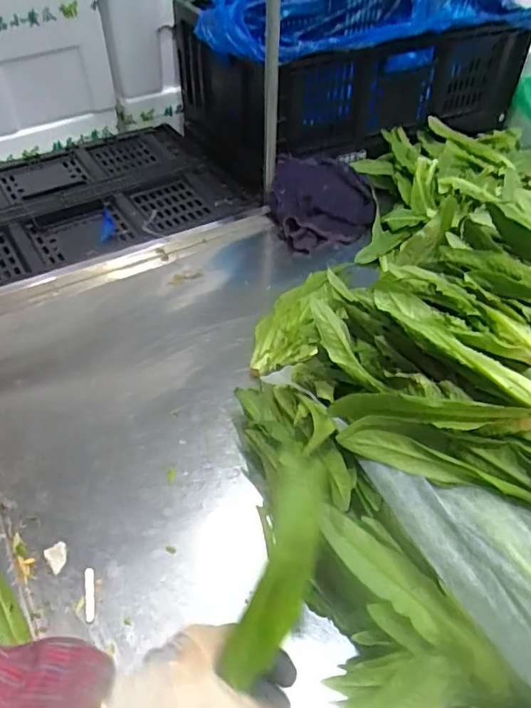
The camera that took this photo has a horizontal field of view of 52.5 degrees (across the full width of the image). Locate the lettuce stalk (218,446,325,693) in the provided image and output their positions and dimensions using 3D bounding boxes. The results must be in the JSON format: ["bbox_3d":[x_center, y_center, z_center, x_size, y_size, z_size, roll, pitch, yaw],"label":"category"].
[{"bbox_3d":[0.011,0.143,0.366,0.039,0.020,0.151,15,81,13],"label":"lettuce stalk"}]

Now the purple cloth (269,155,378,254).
[{"bbox_3d":[0.093,-0.253,0.897,0.171,0.052,0.186,2,76,4],"label":"purple cloth"}]

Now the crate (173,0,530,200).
[{"bbox_3d":[0.152,-0.577,1.082,0.606,0.245,0.423,-18,50,-17],"label":"crate"}]

